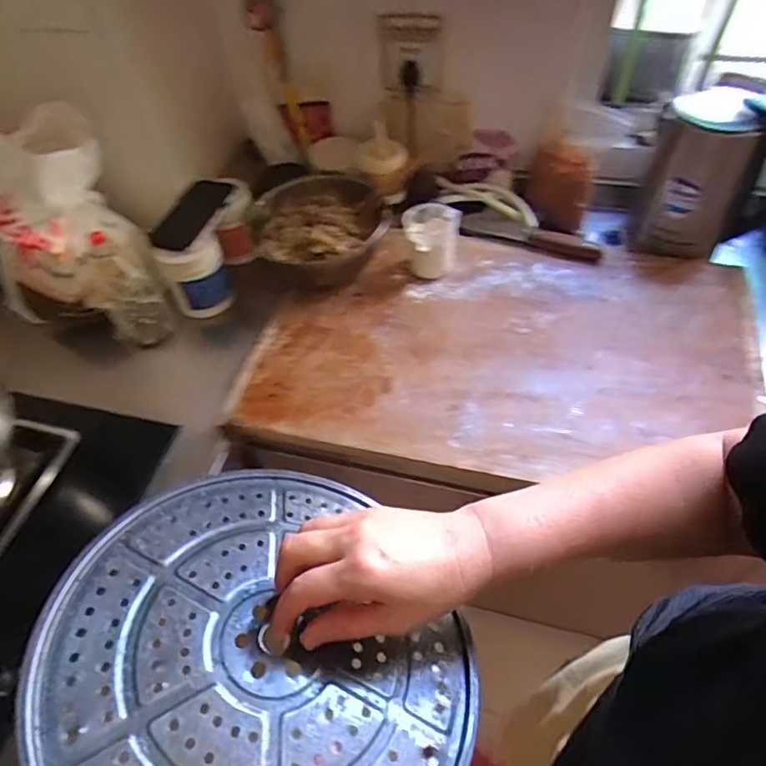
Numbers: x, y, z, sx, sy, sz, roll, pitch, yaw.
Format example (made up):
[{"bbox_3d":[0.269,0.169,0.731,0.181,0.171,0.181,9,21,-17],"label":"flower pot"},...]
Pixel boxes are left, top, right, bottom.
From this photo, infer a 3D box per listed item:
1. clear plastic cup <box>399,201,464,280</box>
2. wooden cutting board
[{"bbox_3d":[0.077,-0.224,0.847,0.087,0.102,0.080,-2,52,3],"label":"clear plastic cup"},{"bbox_3d":[0.160,-0.055,0.770,0.695,0.036,0.418,6,53,10],"label":"wooden cutting board"}]

